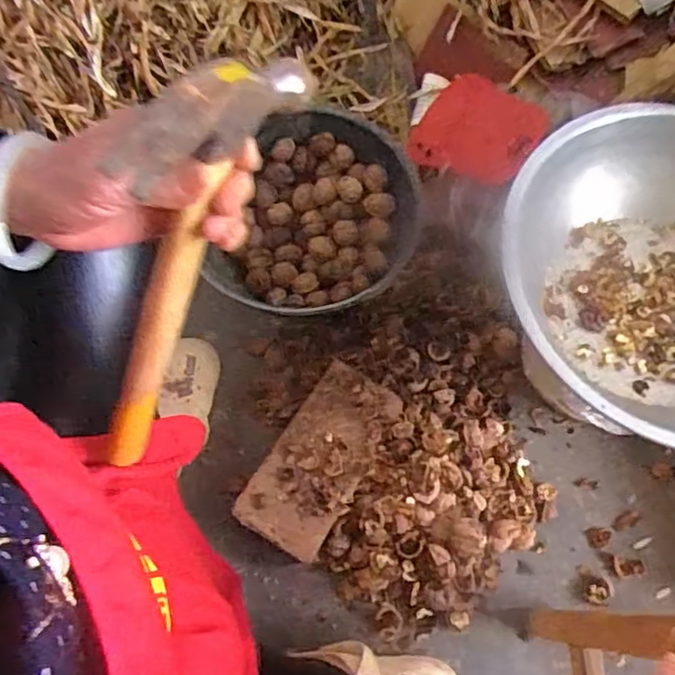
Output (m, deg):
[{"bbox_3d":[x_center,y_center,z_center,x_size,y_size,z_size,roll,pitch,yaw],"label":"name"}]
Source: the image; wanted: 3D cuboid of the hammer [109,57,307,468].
[{"bbox_3d":[-0.103,-0.028,0.419,0.027,0.310,0.091,38,34,14],"label":"hammer"}]

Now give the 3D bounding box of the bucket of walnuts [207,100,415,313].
[{"bbox_3d":[-0.028,-0.144,0.873,0.252,0.159,0.295,25,71,10],"label":"bucket of walnuts"}]

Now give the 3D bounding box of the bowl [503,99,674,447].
[{"bbox_3d":[0.357,-0.055,0.675,0.358,0.119,0.372,0,69,0],"label":"bowl"}]

